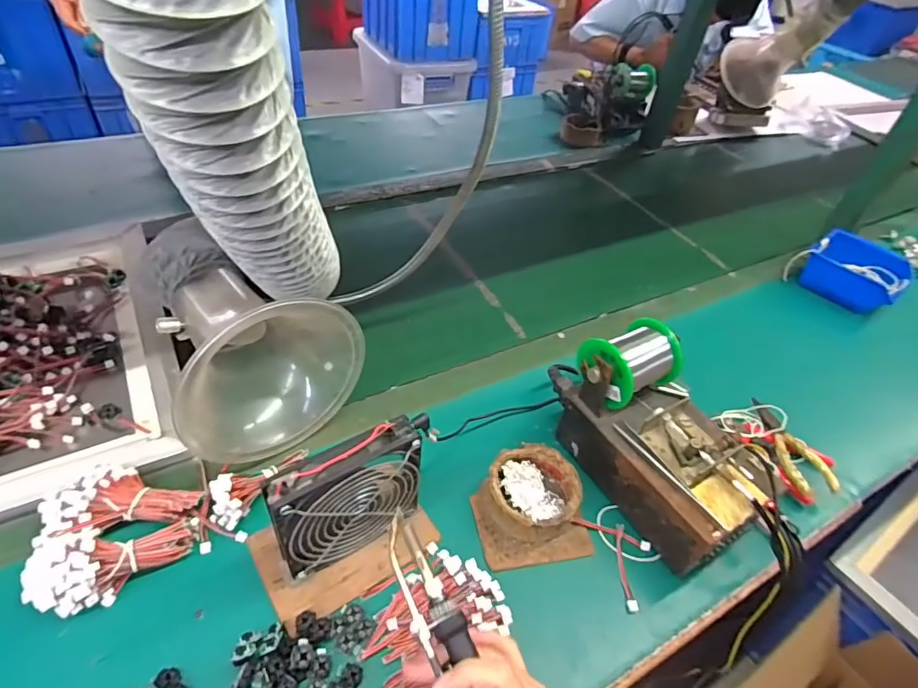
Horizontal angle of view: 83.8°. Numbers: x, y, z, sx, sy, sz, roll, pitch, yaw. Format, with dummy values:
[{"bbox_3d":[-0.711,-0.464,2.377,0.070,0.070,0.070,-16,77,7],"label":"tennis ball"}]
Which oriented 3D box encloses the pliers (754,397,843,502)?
[{"bbox_3d":[0.356,0.112,0.563,0.048,0.021,0.120,-4,46,-12],"label":"pliers"}]

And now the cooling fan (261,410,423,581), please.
[{"bbox_3d":[-0.085,0.126,0.412,0.122,0.129,0.028,-23,52,-28],"label":"cooling fan"}]

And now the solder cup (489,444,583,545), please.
[{"bbox_3d":[0.070,0.142,0.483,0.082,0.041,0.082,4,44,-4],"label":"solder cup"}]

